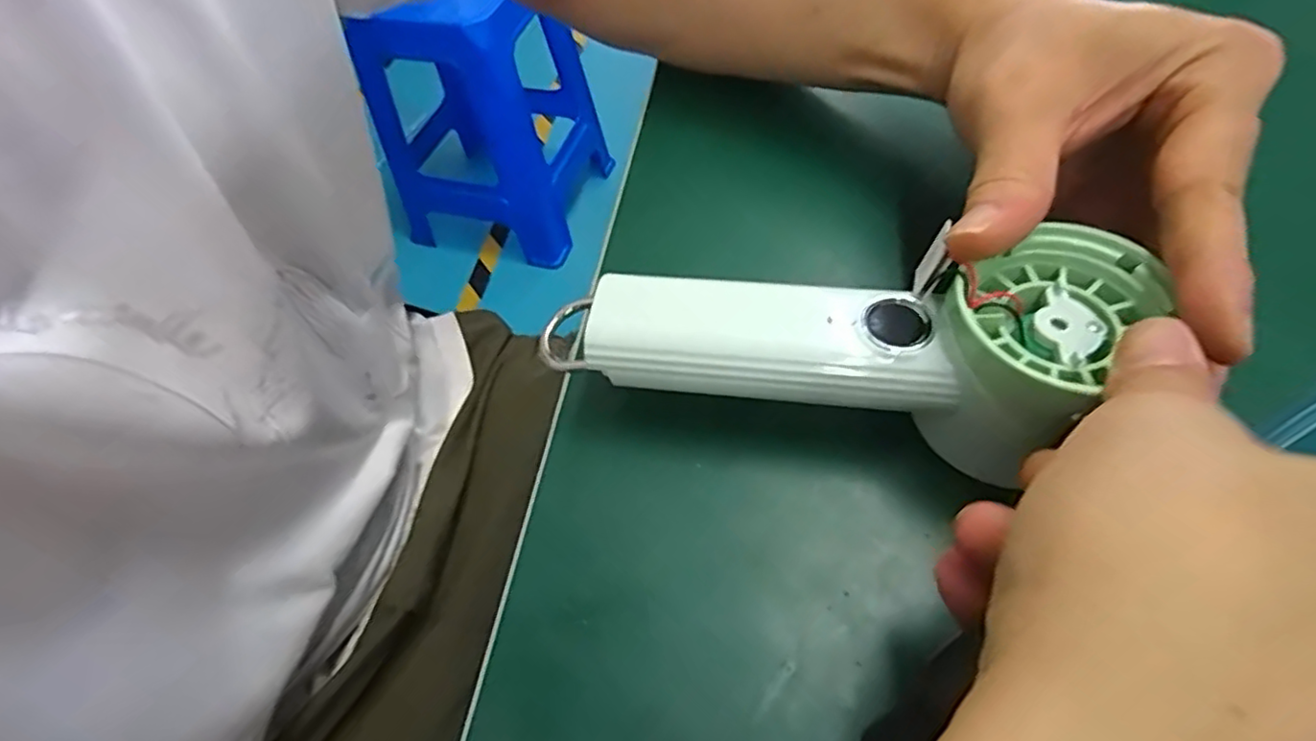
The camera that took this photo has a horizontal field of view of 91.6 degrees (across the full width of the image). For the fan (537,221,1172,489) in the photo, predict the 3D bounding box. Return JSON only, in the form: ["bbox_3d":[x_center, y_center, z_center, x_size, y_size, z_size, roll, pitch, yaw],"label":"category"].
[{"bbox_3d":[0.056,-0.004,0.212,0.174,0.054,0.060,1,55,11],"label":"fan"}]

